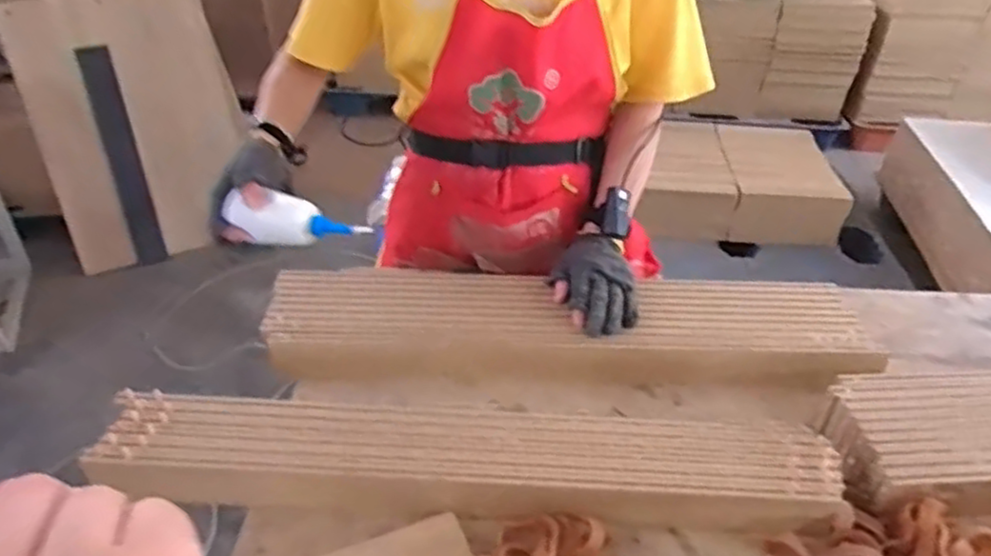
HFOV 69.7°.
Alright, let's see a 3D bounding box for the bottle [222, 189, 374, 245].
[{"bbox_3d":[-0.223,-0.061,0.829,0.166,0.049,0.040,6,38,7],"label":"bottle"}]

